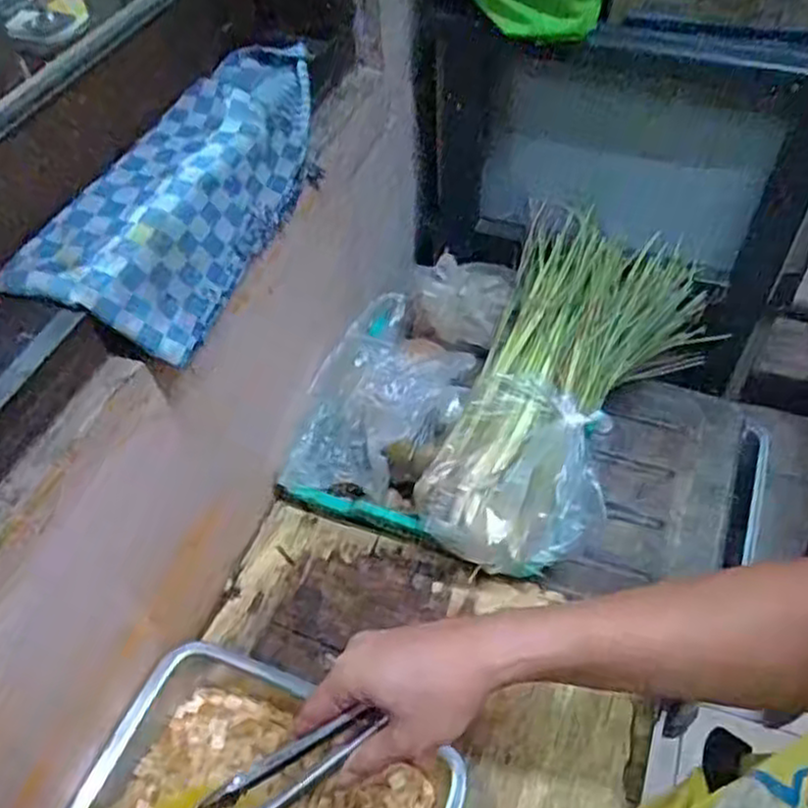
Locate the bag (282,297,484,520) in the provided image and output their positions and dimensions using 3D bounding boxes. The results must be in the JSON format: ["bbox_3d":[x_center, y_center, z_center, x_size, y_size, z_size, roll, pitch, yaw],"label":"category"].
[{"bbox_3d":[-0.015,0.009,0.876,0.161,0.121,0.220,17,52,15],"label":"bag"}]

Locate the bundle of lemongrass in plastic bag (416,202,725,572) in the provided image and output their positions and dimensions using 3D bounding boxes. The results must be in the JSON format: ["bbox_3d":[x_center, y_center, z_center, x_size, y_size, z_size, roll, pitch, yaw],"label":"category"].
[{"bbox_3d":[0.207,-0.019,0.885,0.234,0.103,0.508,16,52,14],"label":"bundle of lemongrass in plastic bag"}]

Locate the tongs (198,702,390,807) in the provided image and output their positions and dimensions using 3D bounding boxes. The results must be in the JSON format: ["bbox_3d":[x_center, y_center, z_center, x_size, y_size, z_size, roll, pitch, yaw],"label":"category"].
[{"bbox_3d":[-0.095,0.252,0.493,0.177,0.020,0.032,-35,55,-1],"label":"tongs"}]

